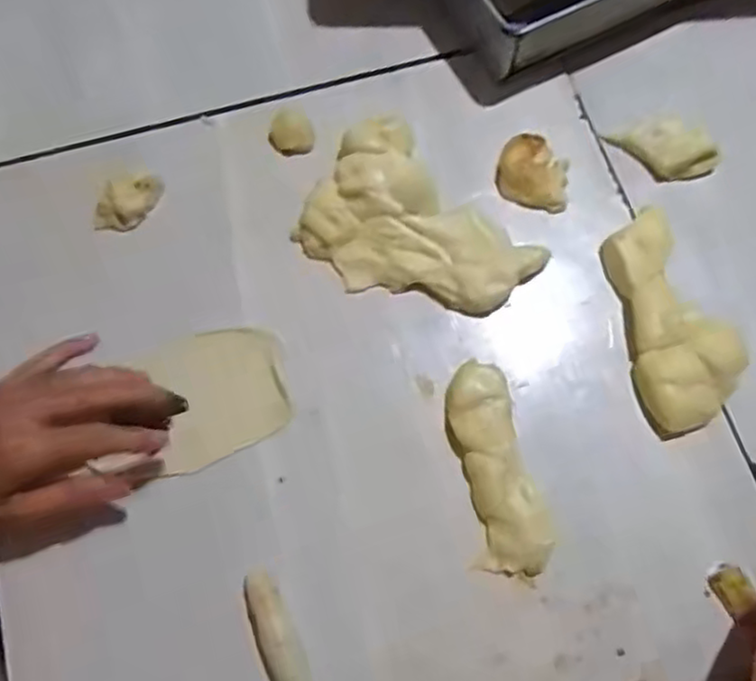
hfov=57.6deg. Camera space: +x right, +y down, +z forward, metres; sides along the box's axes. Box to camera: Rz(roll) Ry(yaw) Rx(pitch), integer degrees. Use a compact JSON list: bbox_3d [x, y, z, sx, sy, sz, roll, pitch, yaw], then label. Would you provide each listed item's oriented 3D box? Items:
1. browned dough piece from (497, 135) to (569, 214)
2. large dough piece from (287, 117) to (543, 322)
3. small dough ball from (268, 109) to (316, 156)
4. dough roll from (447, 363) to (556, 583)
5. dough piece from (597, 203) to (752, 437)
[{"bbox_3d":[0.124,-0.132,0.535,0.058,0.020,0.049,24,75,9],"label":"browned dough piece"},{"bbox_3d":[0.022,-0.078,0.512,0.114,0.033,0.168,-44,76,-11],"label":"large dough piece"},{"bbox_3d":[-0.069,-0.164,0.553,0.035,0.029,0.031,-18,73,-4],"label":"small dough ball"},{"bbox_3d":[0.079,0.084,0.459,0.052,0.025,0.138,-10,72,-1],"label":"dough roll"},{"bbox_3d":[0.208,-0.016,0.486,0.066,0.031,0.148,-13,72,-2],"label":"dough piece"}]

